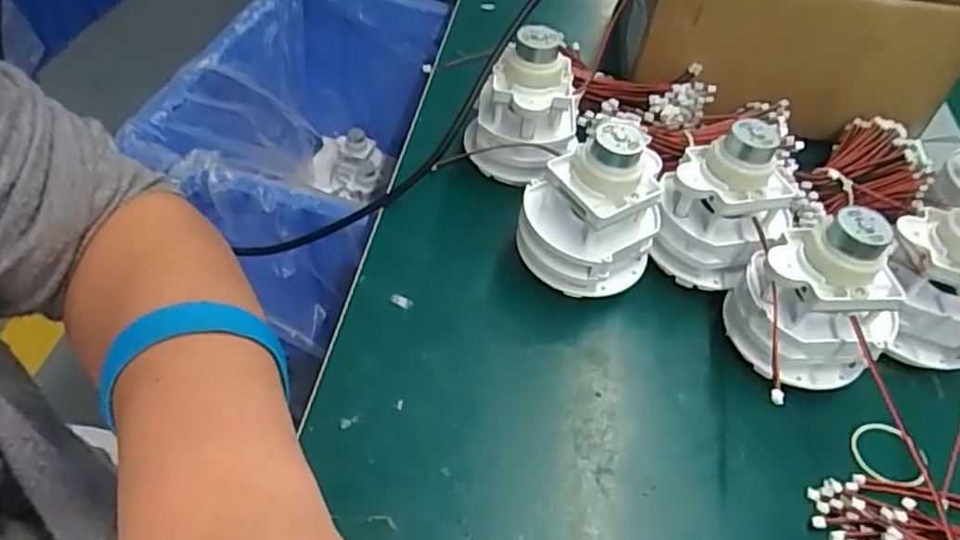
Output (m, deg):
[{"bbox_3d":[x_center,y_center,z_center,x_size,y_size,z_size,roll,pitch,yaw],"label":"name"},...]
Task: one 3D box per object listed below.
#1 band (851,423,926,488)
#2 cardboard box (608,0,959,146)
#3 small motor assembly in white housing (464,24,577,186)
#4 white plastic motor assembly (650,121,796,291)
[{"bbox_3d":[0.189,0.086,0.310,0.028,0.004,0.032,-29,52,-16],"label":"band"},{"bbox_3d":[0.213,-0.205,0.473,0.205,0.101,0.194,10,52,3],"label":"cardboard box"},{"bbox_3d":[0.026,-0.092,0.394,0.066,0.092,0.056,8,47,0],"label":"small motor assembly in white housing"},{"bbox_3d":[0.126,-0.031,0.350,0.062,0.089,0.053,30,51,19],"label":"white plastic motor assembly"}]

